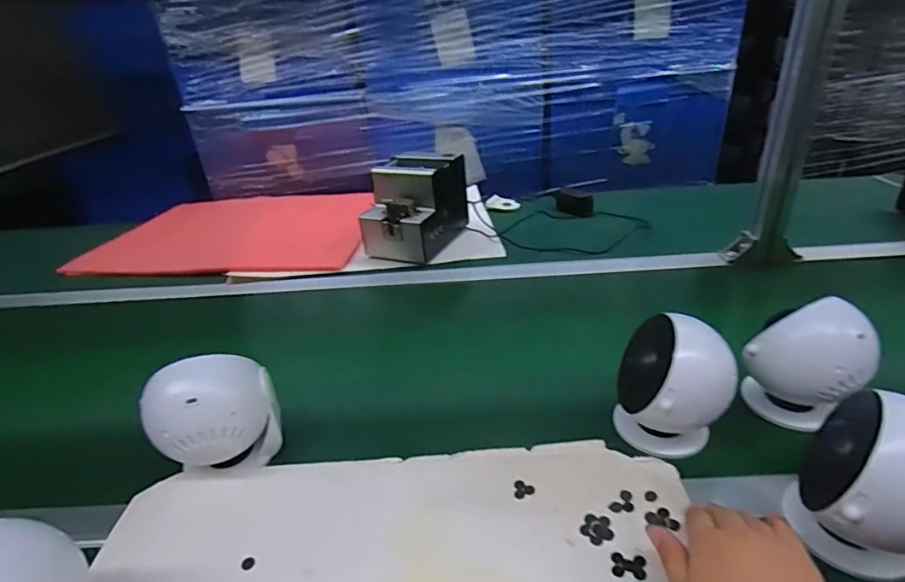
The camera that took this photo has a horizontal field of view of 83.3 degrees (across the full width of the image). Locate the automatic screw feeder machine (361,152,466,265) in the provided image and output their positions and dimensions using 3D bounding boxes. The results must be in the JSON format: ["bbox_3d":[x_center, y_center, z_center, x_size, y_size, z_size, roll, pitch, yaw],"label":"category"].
[{"bbox_3d":[-0.069,-0.157,0.924,0.136,0.143,0.179,7,31,19],"label":"automatic screw feeder machine"}]

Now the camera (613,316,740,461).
[{"bbox_3d":[0.200,0.088,0.469,0.096,0.116,0.078,14,33,31],"label":"camera"}]

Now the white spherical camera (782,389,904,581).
[{"bbox_3d":[0.299,0.141,0.359,0.090,0.120,0.095,-26,35,-36],"label":"white spherical camera"}]

